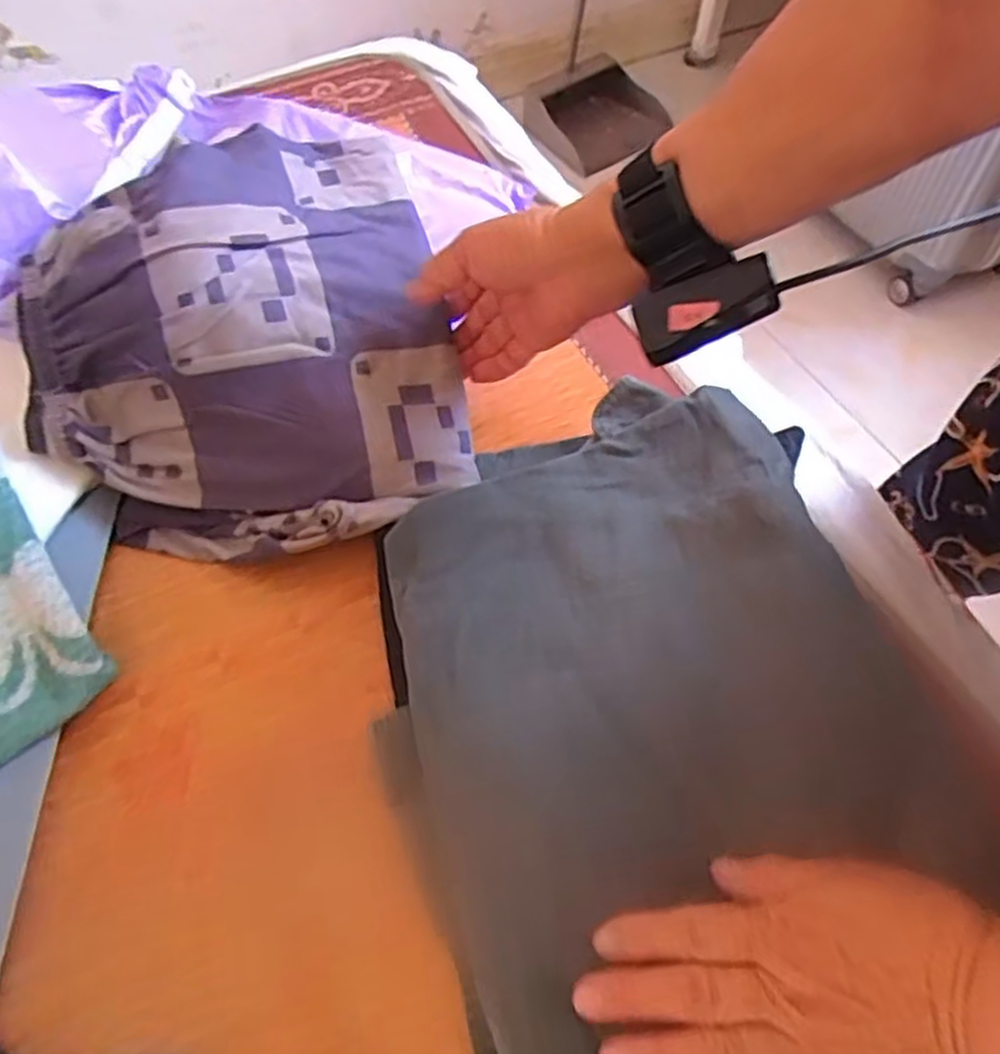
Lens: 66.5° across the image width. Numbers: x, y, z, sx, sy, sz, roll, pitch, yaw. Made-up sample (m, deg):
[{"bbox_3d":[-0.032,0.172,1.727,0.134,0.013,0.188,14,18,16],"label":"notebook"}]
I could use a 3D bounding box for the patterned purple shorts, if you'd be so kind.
[{"bbox_3d":[-0.164,-0.122,0.489,0.252,0.129,0.281,-13,58,-7],"label":"patterned purple shorts"}]

